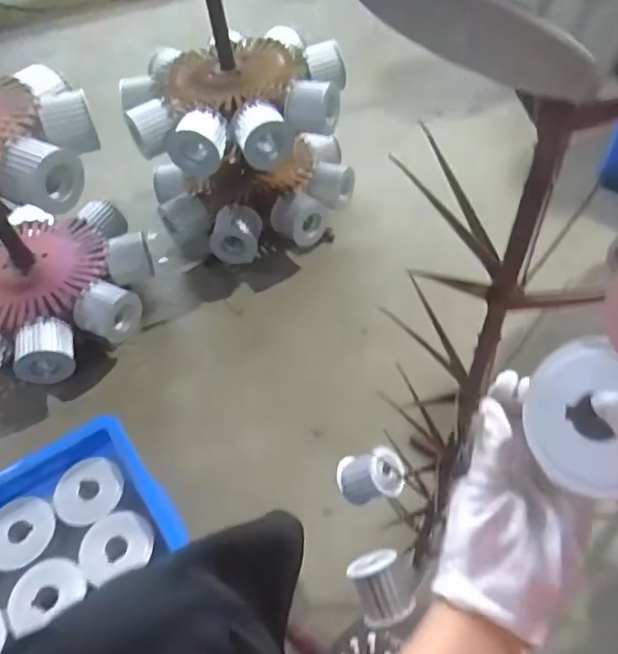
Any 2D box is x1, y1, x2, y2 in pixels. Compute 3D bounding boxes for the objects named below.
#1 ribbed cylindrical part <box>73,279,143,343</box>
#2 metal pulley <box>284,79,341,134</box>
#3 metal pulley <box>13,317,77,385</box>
[{"bbox_3d":[-0.300,-0.020,0.865,0.066,0.080,0.076,16,55,17],"label":"ribbed cylindrical part"},{"bbox_3d":[0.003,-0.319,0.839,0.074,0.067,0.068,4,52,8],"label":"metal pulley"},{"bbox_3d":[-0.377,0.034,0.826,0.077,0.071,0.067,-15,52,-7],"label":"metal pulley"}]

